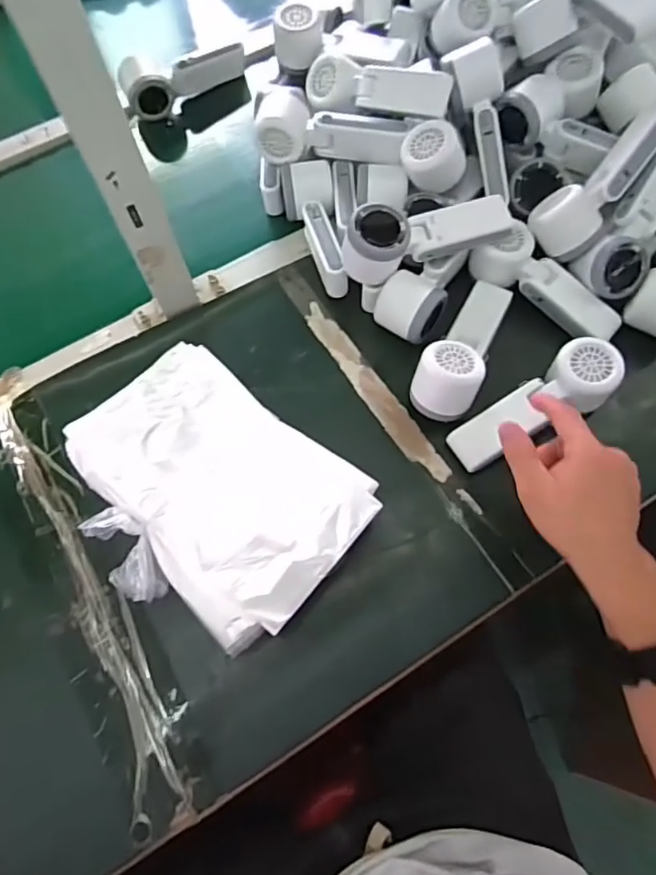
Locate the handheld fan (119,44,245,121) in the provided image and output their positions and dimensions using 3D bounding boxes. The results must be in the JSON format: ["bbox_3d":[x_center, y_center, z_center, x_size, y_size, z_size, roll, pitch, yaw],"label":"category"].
[{"bbox_3d":[-0.190,-0.473,0.727,0.166,0.048,0.066,-38,71,-13],"label":"handheld fan"}]

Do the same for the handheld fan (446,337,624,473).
[{"bbox_3d":[0.187,-0.032,0.506,0.166,0.054,0.057,-32,72,1],"label":"handheld fan"}]

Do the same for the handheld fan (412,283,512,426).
[{"bbox_3d":[0.129,-0.092,0.538,0.060,0.062,0.165,21,69,10],"label":"handheld fan"}]

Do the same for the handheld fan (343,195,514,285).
[{"bbox_3d":[0.095,-0.199,0.537,0.164,0.057,0.051,-19,67,-6],"label":"handheld fan"}]

